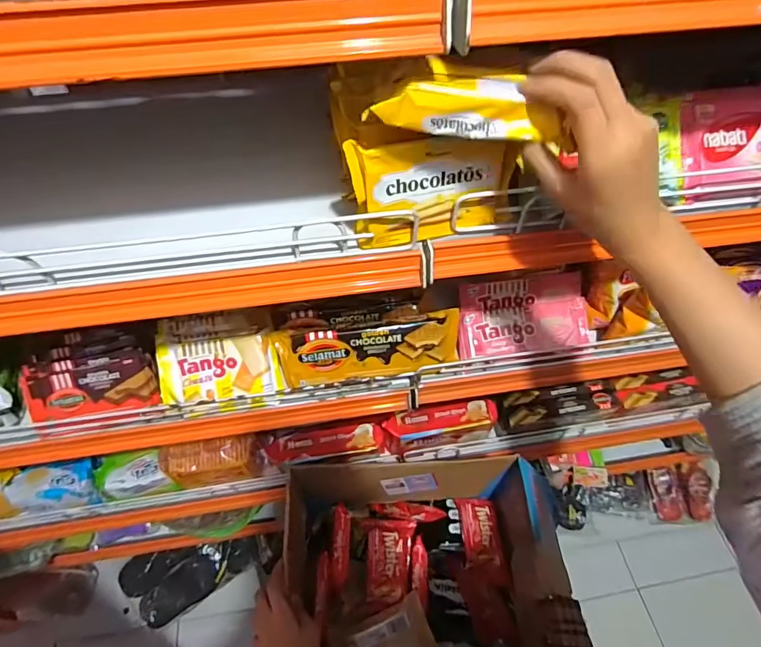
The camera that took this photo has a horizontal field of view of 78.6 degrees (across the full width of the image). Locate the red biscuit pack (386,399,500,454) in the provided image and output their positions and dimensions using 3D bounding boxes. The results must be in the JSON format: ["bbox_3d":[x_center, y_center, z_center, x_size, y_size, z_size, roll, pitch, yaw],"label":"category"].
[{"bbox_3d":[0.106,0.179,0.806,0.189,0.077,0.053,-9,54,-7],"label":"red biscuit pack"}]

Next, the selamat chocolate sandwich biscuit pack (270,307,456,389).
[{"bbox_3d":[-0.012,0.032,0.586,0.234,0.071,0.047,-8,21,-3],"label":"selamat chocolate sandwich biscuit pack"}]

